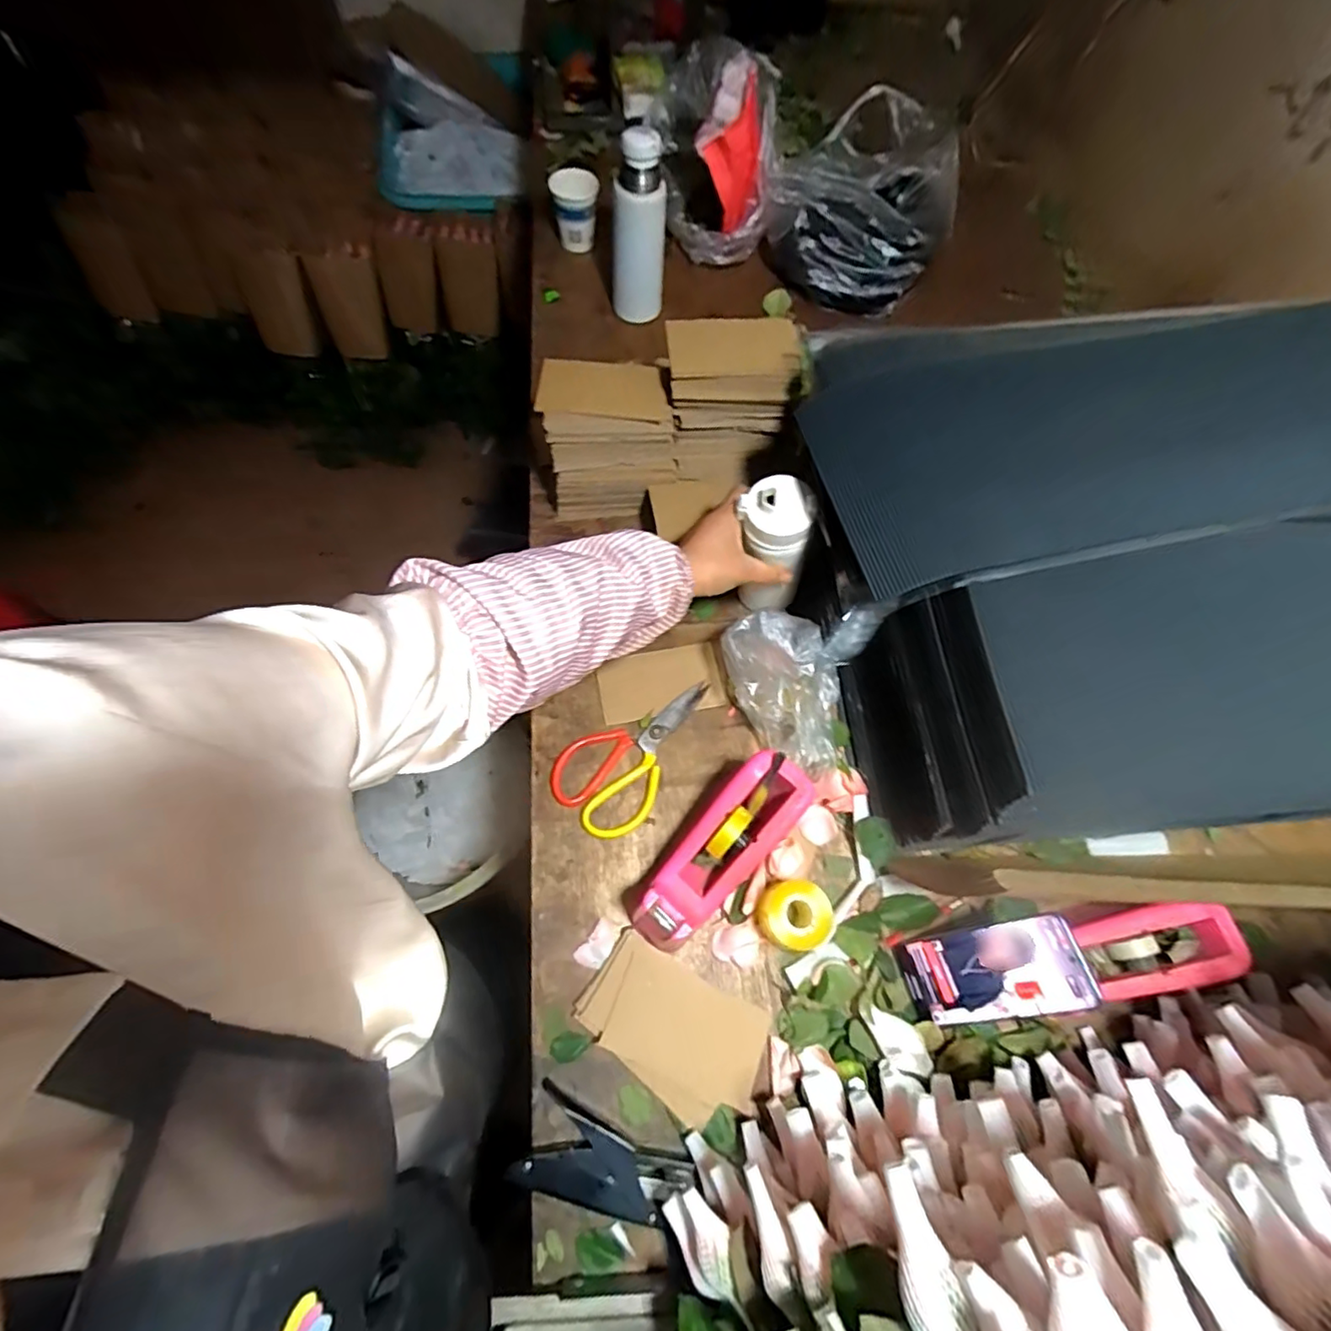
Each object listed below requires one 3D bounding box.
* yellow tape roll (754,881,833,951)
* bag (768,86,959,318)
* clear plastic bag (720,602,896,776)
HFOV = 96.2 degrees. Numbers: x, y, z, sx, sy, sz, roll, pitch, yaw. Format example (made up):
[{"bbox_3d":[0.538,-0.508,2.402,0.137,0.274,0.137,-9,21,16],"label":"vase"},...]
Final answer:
[{"bbox_3d":[0.121,0.234,0.560,0.058,0.050,0.058,4,67,-2],"label":"yellow tape roll"},{"bbox_3d":[0.315,-0.707,0.920,0.238,0.138,0.295,29,69,9],"label":"bag"},{"bbox_3d":[0.128,0.013,0.618,0.140,0.127,0.149,20,67,5],"label":"clear plastic bag"}]

